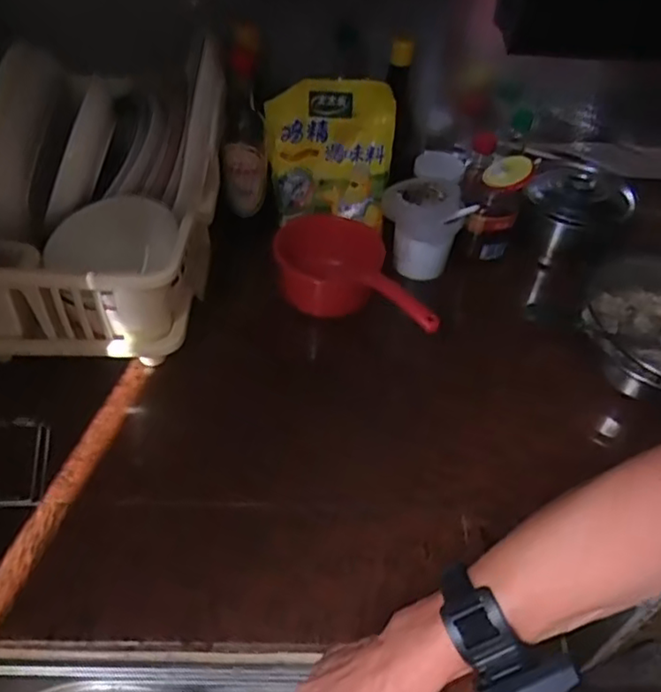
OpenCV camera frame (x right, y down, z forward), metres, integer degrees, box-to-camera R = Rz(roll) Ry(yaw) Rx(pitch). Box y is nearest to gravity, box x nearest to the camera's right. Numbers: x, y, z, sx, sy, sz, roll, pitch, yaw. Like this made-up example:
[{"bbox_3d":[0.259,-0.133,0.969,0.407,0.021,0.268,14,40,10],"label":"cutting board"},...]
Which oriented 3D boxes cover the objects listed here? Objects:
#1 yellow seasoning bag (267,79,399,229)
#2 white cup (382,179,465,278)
[{"bbox_3d":[-0.002,-0.276,0.922,0.173,0.192,0.031,3,25,-4],"label":"yellow seasoning bag"},{"bbox_3d":[0.122,-0.164,0.889,0.099,0.108,0.089,6,46,0],"label":"white cup"}]

